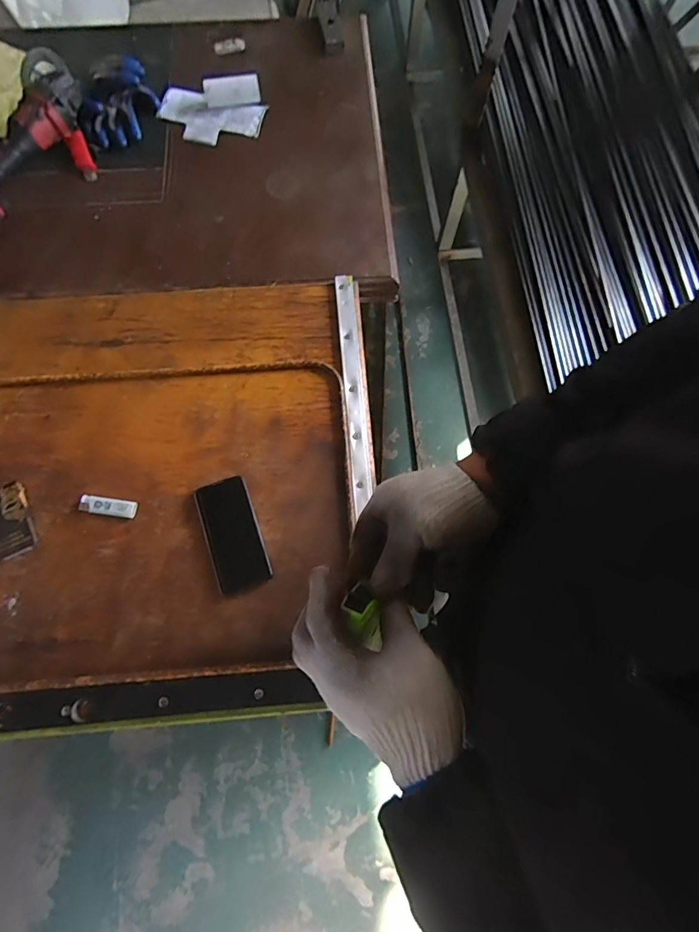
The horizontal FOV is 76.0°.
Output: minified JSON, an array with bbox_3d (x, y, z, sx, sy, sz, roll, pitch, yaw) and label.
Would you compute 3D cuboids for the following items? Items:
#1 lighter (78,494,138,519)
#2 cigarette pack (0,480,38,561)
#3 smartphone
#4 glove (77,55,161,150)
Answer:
[{"bbox_3d":[-0.347,0.057,0.642,0.084,0.010,0.025,8,72,3],"label":"lighter"},{"bbox_3d":[-0.481,0.076,0.630,0.060,0.017,0.104,-28,74,-8],"label":"cigarette pack"},{"bbox_3d":[-0.165,0.096,0.631,0.073,0.007,0.158,-20,73,-6],"label":"smartphone"},{"bbox_3d":[-0.440,-0.708,0.863,0.124,0.035,0.208,-1,72,0],"label":"glove"}]

